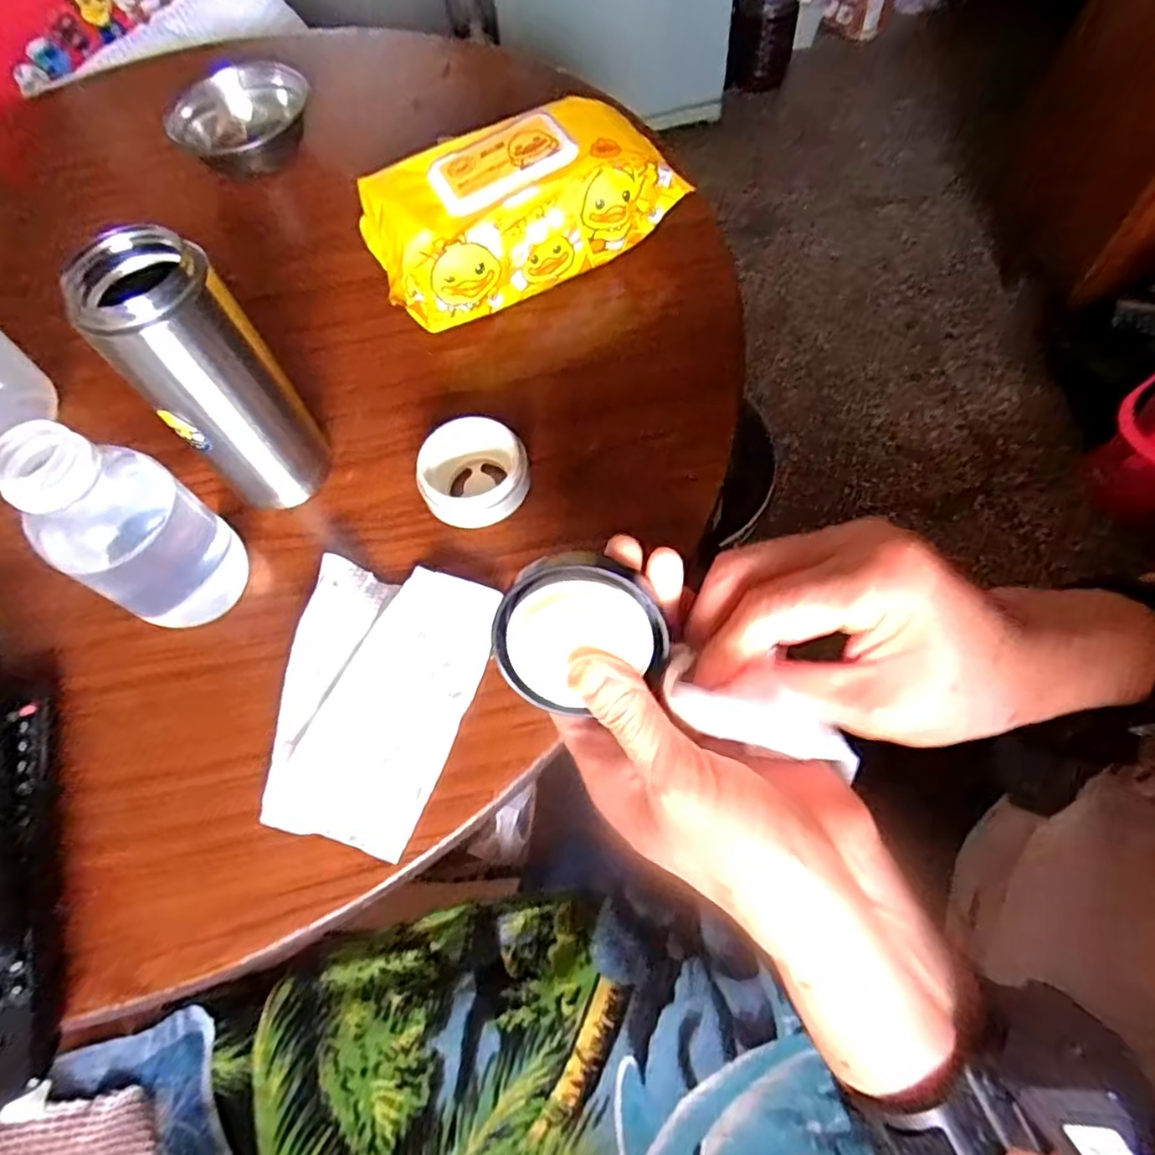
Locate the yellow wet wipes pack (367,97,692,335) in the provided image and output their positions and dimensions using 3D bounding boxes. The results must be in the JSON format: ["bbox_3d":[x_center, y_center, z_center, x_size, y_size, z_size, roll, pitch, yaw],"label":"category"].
[{"bbox_3d":[-0.044,-0.267,0.485,0.212,0.086,0.108,-25,64,-8],"label":"yellow wet wipes pack"}]

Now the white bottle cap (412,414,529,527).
[{"bbox_3d":[-0.062,-0.060,0.403,0.063,0.036,0.063,-2,63,4],"label":"white bottle cap"}]

